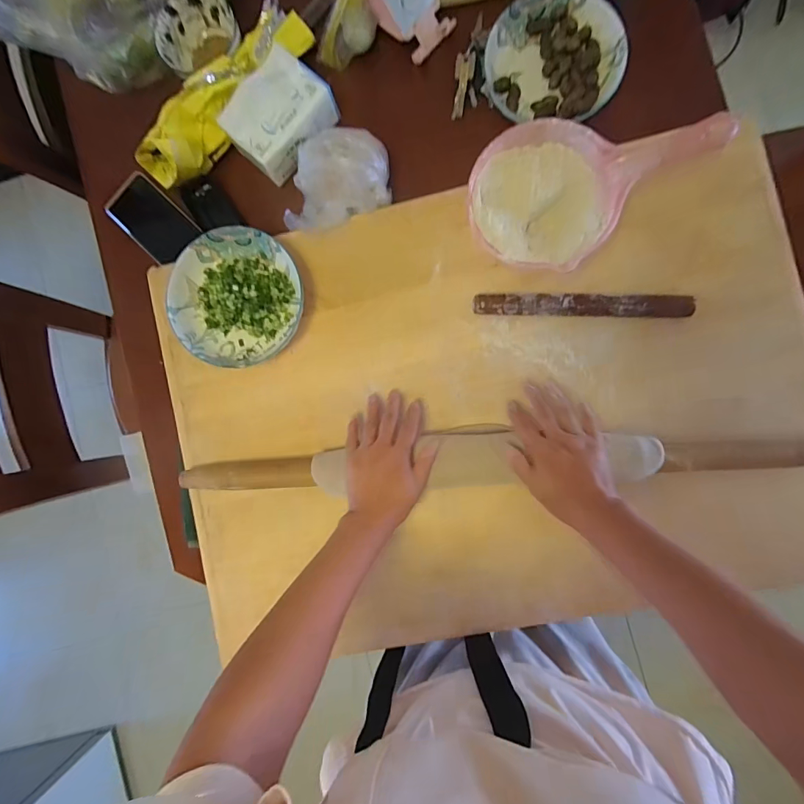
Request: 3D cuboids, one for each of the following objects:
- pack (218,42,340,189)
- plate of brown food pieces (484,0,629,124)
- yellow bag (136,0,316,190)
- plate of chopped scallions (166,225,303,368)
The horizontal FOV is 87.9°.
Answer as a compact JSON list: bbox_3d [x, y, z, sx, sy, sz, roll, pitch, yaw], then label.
[{"bbox_3d":[-0.167,-0.384,0.565,0.103,0.053,0.138,40,92,5],"label":"pack"},{"bbox_3d":[0.197,-0.452,0.547,0.169,0.032,0.153,5,89,5],"label":"plate of brown food pieces"},{"bbox_3d":[-0.242,-0.414,0.567,0.073,0.062,0.287,42,93,5],"label":"yellow bag"},{"bbox_3d":[-0.213,-0.134,0.545,0.166,0.040,0.169,0,89,5],"label":"plate of chopped scallions"}]

